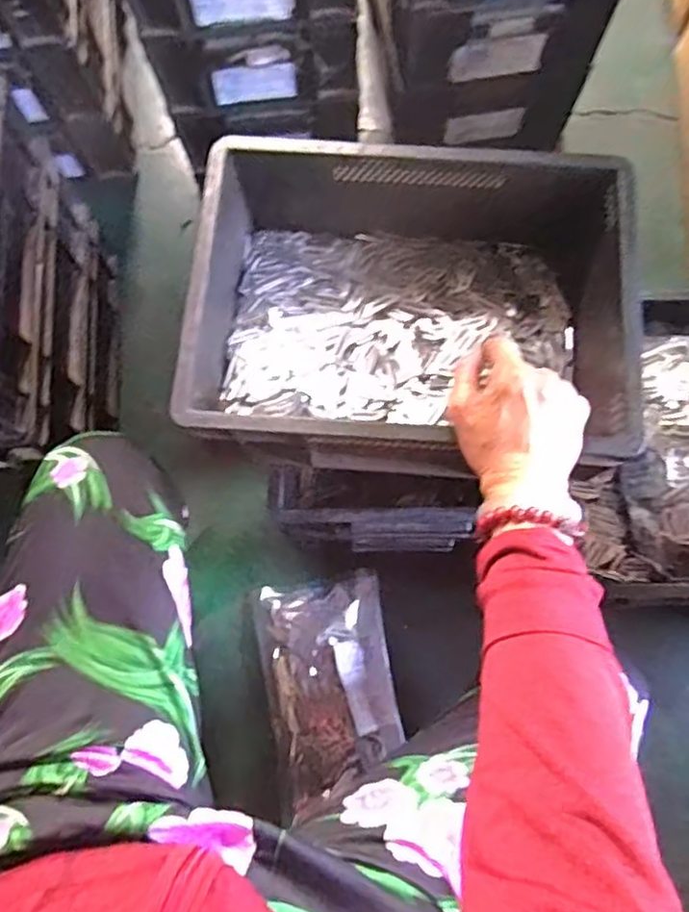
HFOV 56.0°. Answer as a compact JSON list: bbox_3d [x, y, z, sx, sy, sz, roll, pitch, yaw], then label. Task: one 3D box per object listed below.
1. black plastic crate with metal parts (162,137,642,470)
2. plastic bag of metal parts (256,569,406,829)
[{"bbox_3d":[0.051,-0.125,0.541,0.334,0.115,0.259,3,75,3],"label":"black plastic crate with metal parts"},{"bbox_3d":[-0.015,0.253,0.714,0.139,0.029,0.227,-10,75,-1],"label":"plastic bag of metal parts"}]

